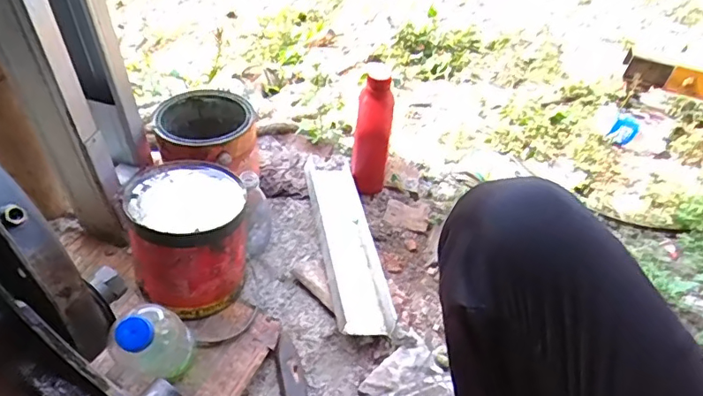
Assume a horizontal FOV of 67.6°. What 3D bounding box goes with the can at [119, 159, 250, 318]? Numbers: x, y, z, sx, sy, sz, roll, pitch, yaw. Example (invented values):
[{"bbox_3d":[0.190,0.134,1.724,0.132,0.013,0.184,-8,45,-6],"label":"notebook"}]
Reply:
[{"bbox_3d":[-0.222,0.049,0.729,0.142,0.147,0.164,3,46,-5],"label":"can"}]

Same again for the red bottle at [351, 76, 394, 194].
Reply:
[{"bbox_3d":[0.037,-0.098,0.912,0.066,0.230,0.057,3,46,-5],"label":"red bottle"}]

